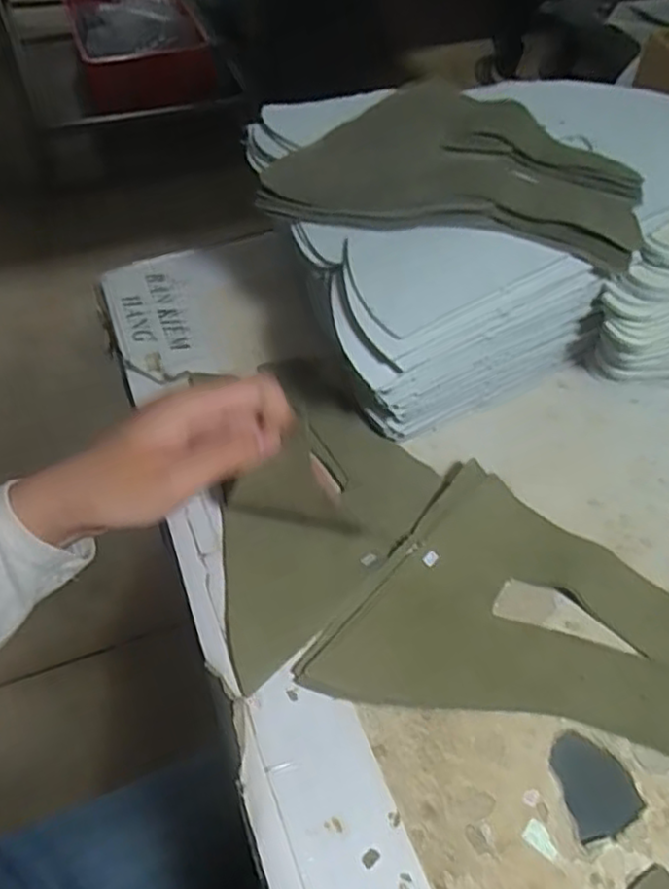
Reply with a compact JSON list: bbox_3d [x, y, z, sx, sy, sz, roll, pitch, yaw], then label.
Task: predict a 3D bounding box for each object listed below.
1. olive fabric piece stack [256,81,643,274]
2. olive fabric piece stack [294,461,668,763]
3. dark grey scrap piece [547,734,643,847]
[{"bbox_3d":[0.069,-0.150,0.374,0.189,0.025,0.116,13,54,8],"label":"olive fabric piece stack"},{"bbox_3d":[0.096,0.080,0.344,0.188,0.012,0.132,13,54,8],"label":"olive fabric piece stack"},{"bbox_3d":[0.115,0.148,0.300,0.032,0.004,0.041,-11,54,-9],"label":"dark grey scrap piece"}]

